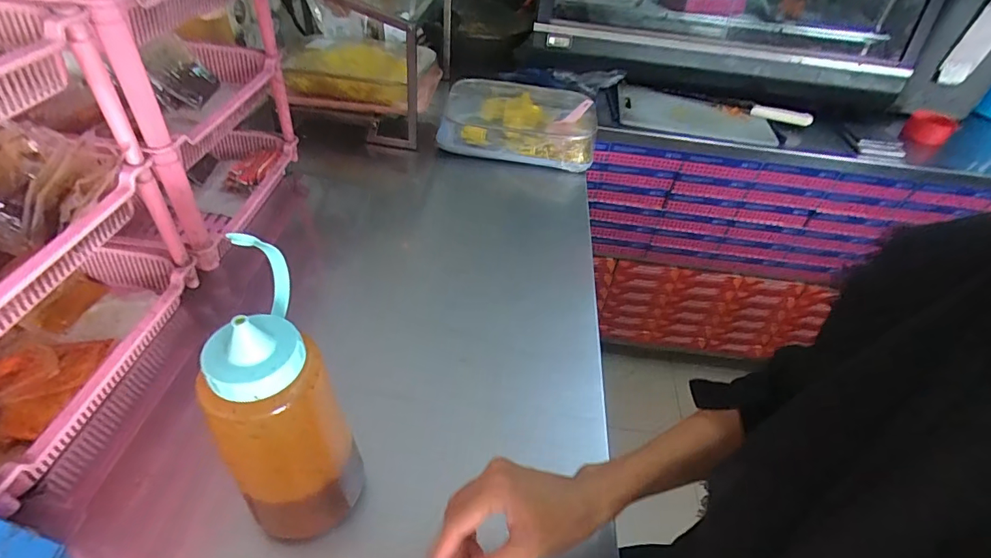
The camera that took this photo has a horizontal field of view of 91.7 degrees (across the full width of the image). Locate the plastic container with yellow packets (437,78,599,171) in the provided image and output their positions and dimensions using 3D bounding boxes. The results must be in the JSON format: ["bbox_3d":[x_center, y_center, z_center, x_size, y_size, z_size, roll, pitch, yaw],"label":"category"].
[{"bbox_3d":[0.045,-0.310,0.951,0.296,0.071,0.223,5,43,-2],"label":"plastic container with yellow packets"}]

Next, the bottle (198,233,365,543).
[{"bbox_3d":[-0.152,0.102,0.366,0.079,0.222,0.106,-3,44,-11],"label":"bottle"}]

